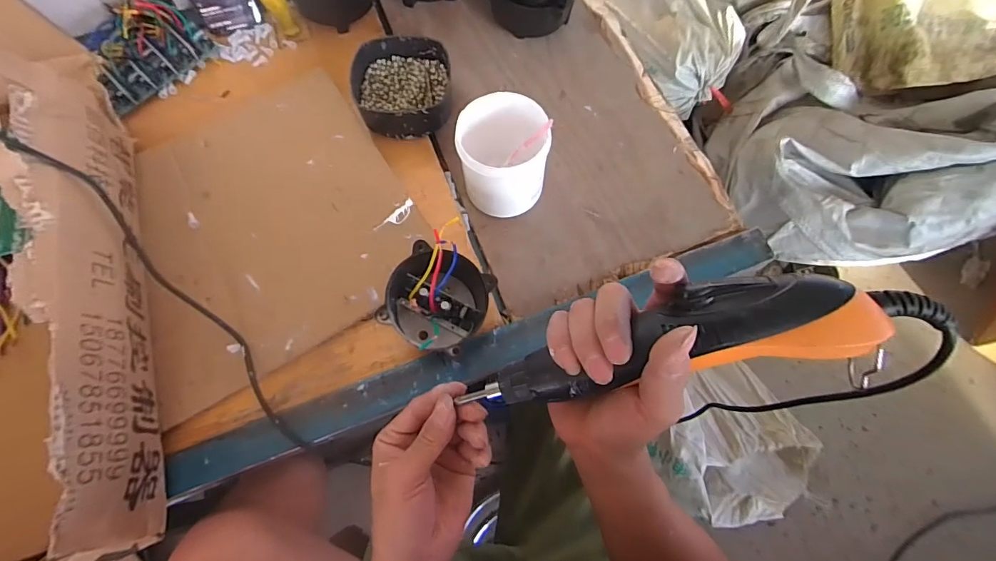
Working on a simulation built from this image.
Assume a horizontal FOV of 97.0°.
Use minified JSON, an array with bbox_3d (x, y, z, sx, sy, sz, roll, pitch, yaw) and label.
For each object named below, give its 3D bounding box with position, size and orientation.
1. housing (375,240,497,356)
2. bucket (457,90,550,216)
[{"bbox_3d":[-0.058,0.016,0.433,0.093,0.097,0.091,0,70,-1],"label":"housing"},{"bbox_3d":[0.005,-0.128,0.486,0.089,0.105,0.093,0,70,-1],"label":"bucket"}]

